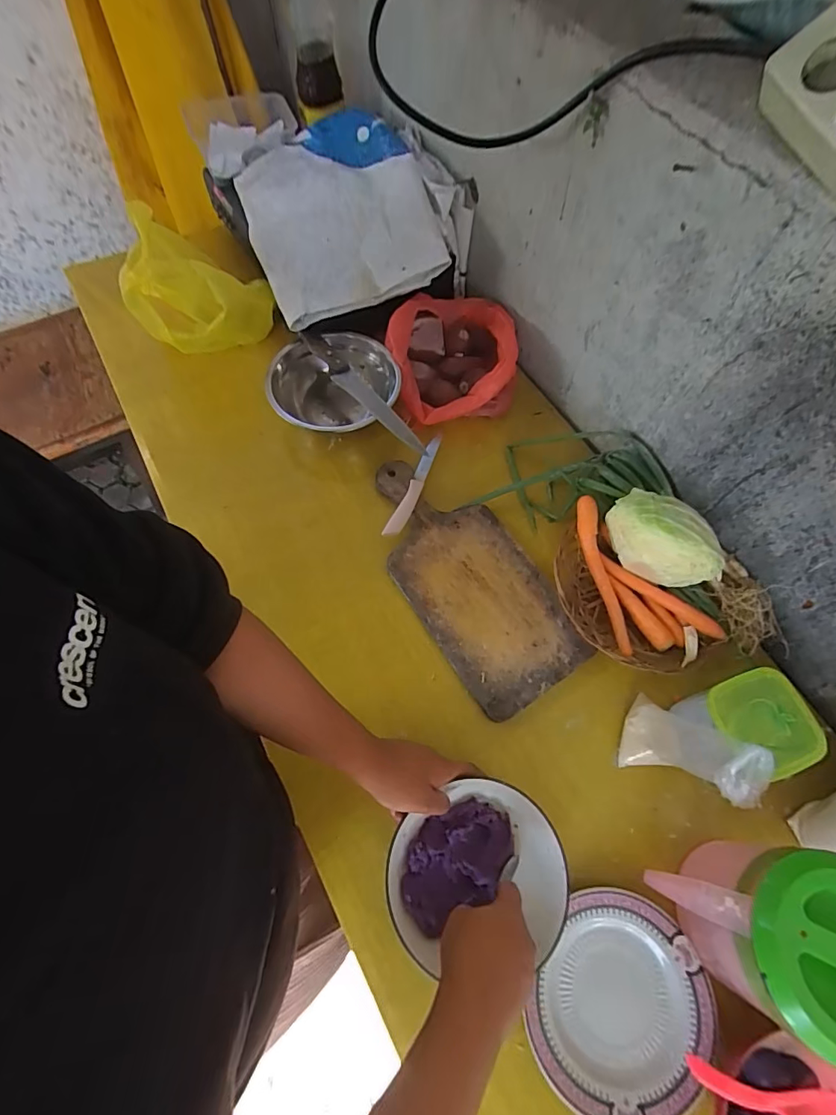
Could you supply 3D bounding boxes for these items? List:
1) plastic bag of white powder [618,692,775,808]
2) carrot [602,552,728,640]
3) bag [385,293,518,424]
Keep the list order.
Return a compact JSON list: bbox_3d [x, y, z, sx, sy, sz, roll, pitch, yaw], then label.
[{"bbox_3d":[0.285,0.202,0.499,0.060,0.152,0.073,41,73,-11],"label":"plastic bag of white powder"},{"bbox_3d":[0.304,0.046,0.598,0.160,0.021,0.023,38,74,14],"label":"carrot"},{"bbox_3d":[0.051,-0.310,0.733,0.189,0.069,0.196,-9,69,-2],"label":"bag"}]

